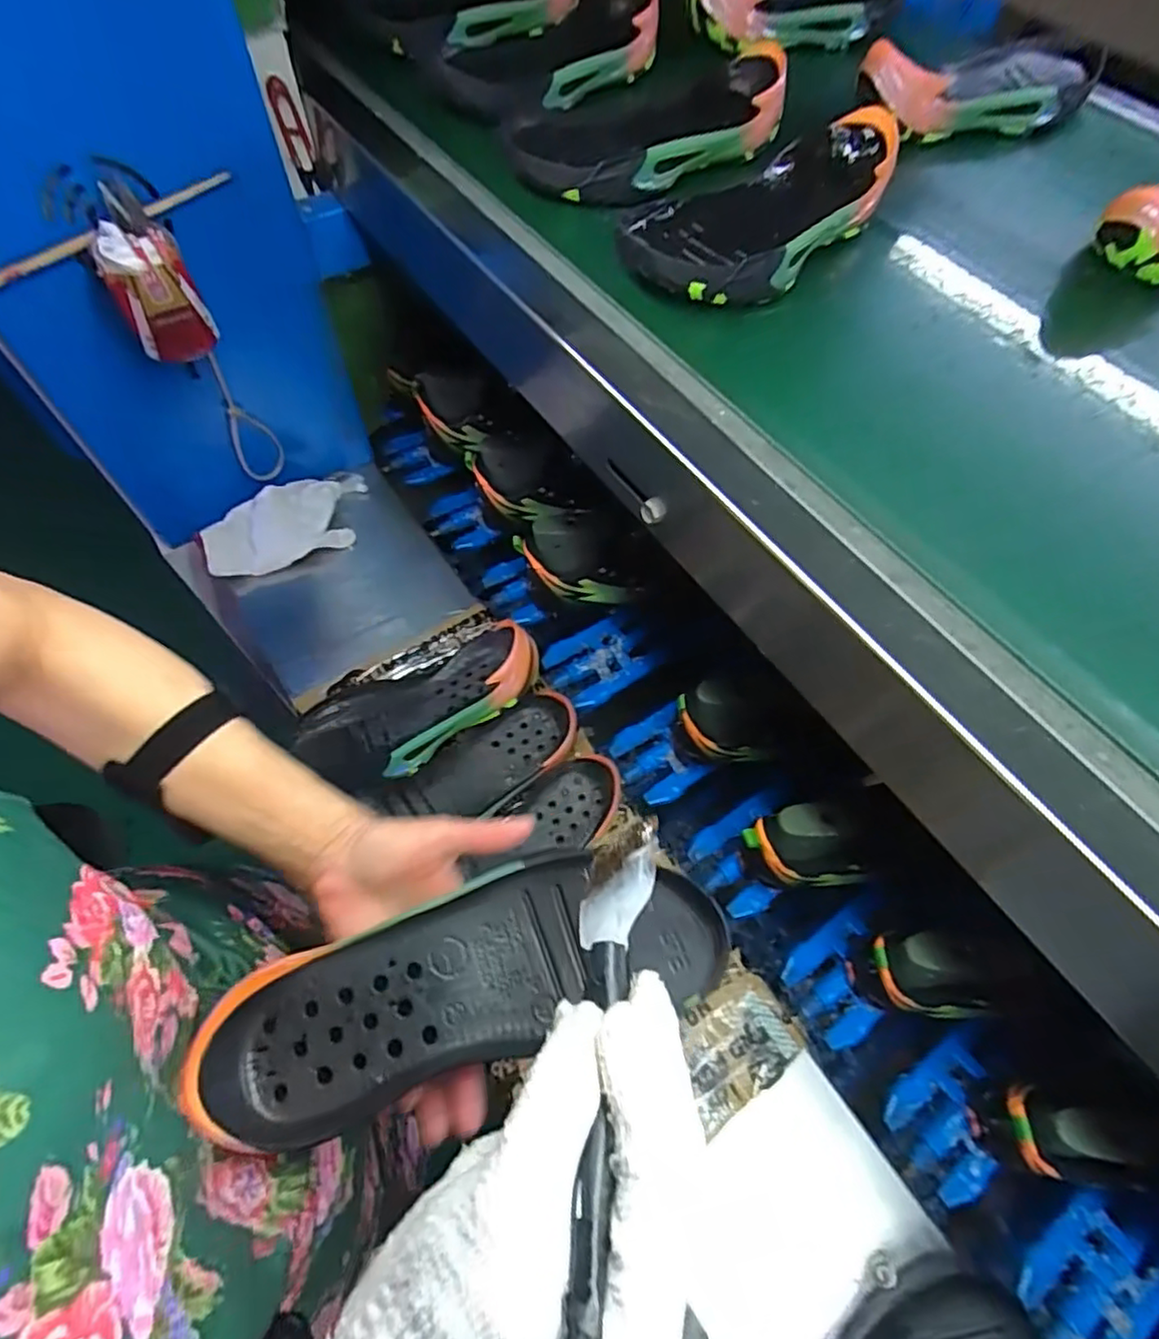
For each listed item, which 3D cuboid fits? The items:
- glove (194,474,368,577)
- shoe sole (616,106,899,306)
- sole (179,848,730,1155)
[{"bbox_3d":[-0.360,-0.178,0.817,0.212,0.043,0.100,-29,88,-16],"label":"glove"},{"bbox_3d":[0.132,-0.338,0.478,0.106,0.054,0.240,39,67,17],"label":"shoe sole"},{"bbox_3d":[-0.067,0.160,0.329,0.234,0.037,0.086,-15,63,-12],"label":"sole"}]

